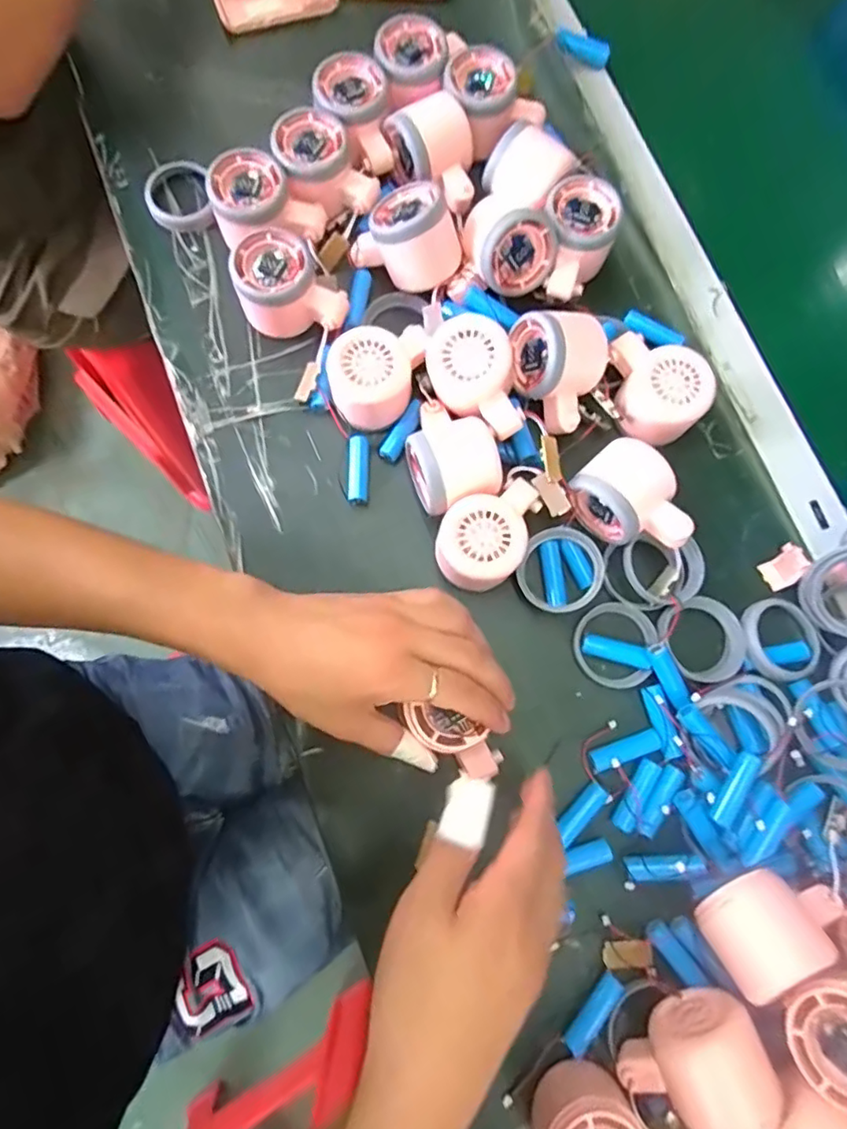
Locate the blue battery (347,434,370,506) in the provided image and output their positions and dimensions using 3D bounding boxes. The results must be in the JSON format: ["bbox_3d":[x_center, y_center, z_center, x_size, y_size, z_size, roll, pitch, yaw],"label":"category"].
[{"bbox_3d":[-0.049,-0.071,0.439,0.014,0.015,0.050,0,80,0],"label":"blue battery"}]

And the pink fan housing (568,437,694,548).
[{"bbox_3d":[0.149,-0.042,0.420,0.059,0.054,0.083,-41,82,-10],"label":"pink fan housing"}]

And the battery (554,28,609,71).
[{"bbox_3d":[0.134,-0.436,0.494,0.050,0.014,0.015,4,79,-21],"label":"battery"}]

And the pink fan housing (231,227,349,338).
[{"bbox_3d":[-0.099,-0.207,0.435,0.078,0.048,0.067,-5,78,-3],"label":"pink fan housing"}]

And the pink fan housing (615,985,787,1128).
[{"bbox_3d":[0.161,0.291,0.333,0.080,0.049,0.054,-42,82,-7],"label":"pink fan housing"}]

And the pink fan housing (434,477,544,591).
[{"bbox_3d":[0.047,-0.021,0.407,0.057,0.044,0.087,43,79,7],"label":"pink fan housing"}]

